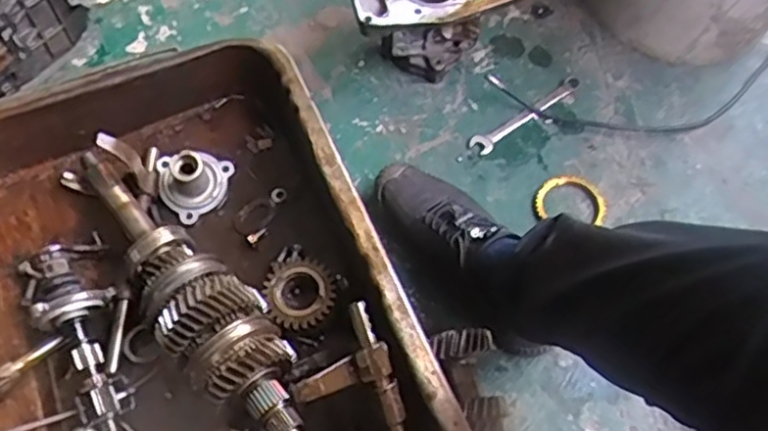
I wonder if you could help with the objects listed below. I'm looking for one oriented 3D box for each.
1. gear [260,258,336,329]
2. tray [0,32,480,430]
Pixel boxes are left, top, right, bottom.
[{"bbox_3d":[-0.089,0.079,0.731,0.071,0.025,0.080,-26,68,-15],"label":"gear"},{"bbox_3d":[-0.203,0.135,0.673,0.449,0.127,0.617,-21,67,-13],"label":"tray"}]

